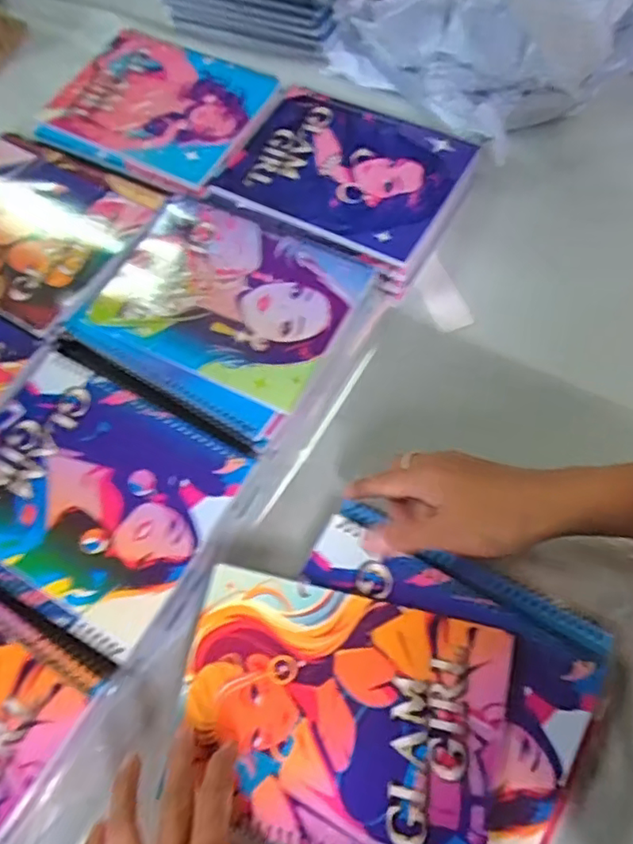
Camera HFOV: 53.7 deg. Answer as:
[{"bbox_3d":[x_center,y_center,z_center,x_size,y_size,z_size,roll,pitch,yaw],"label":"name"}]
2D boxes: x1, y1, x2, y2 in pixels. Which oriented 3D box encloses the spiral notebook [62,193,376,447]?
[{"bbox_3d":[-0.078,-0.101,0.507,0.199,0.009,0.175,28,70,14],"label":"spiral notebook"}]

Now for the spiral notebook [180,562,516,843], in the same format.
[{"bbox_3d":[0.012,0.182,0.384,0.195,0.012,0.147,13,67,8],"label":"spiral notebook"}]

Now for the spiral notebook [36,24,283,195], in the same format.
[{"bbox_3d":[-0.153,-0.310,0.609,0.194,0.008,0.157,27,70,13],"label":"spiral notebook"}]

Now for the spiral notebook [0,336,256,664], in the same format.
[{"bbox_3d":[-0.164,0.045,0.459,0.196,0.025,0.169,28,70,16],"label":"spiral notebook"}]

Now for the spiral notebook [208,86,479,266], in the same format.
[{"bbox_3d":[0.021,-0.229,0.556,0.196,0.009,0.146,28,70,13],"label":"spiral notebook"}]

